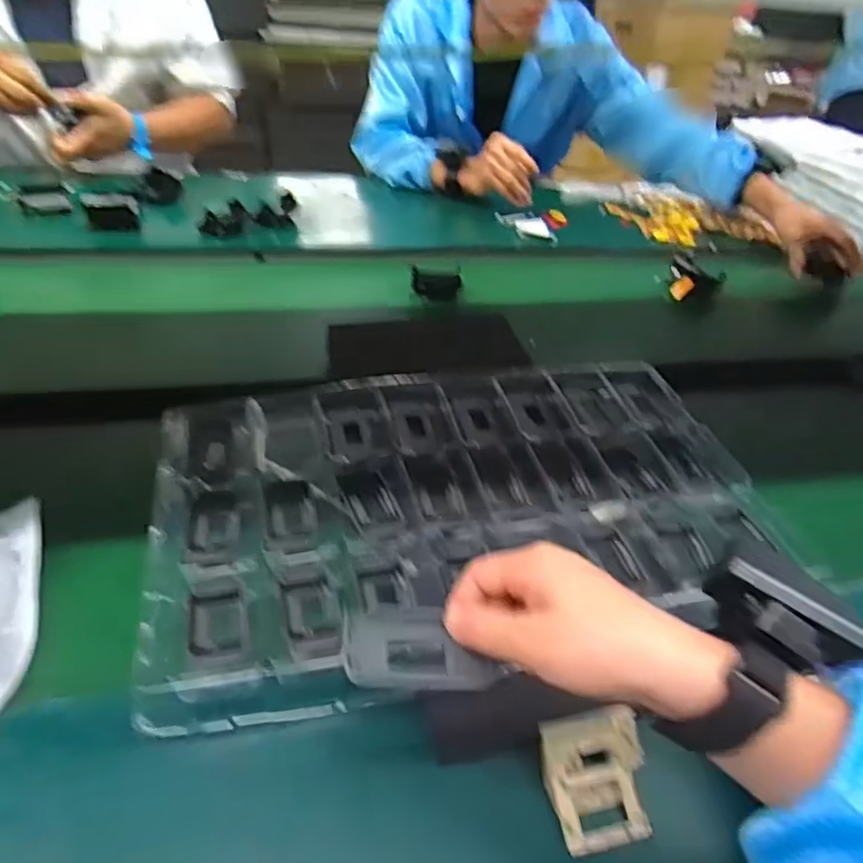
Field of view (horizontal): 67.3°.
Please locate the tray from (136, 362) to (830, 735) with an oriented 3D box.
[{"bbox_3d":[0.036,0.067,0.579,0.527,0.042,0.361,-4,41,-13],"label":"tray"}]

